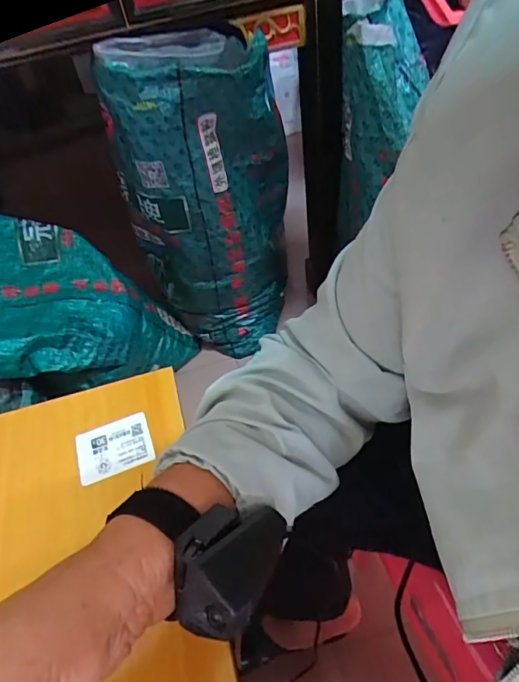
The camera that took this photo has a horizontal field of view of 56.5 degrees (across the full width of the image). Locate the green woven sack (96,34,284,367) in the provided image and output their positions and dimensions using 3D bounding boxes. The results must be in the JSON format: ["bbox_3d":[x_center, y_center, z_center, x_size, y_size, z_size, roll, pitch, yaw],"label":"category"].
[{"bbox_3d":[-0.086,-0.222,0.892,0.294,0.603,0.174,-10,47,-2],"label":"green woven sack"}]

